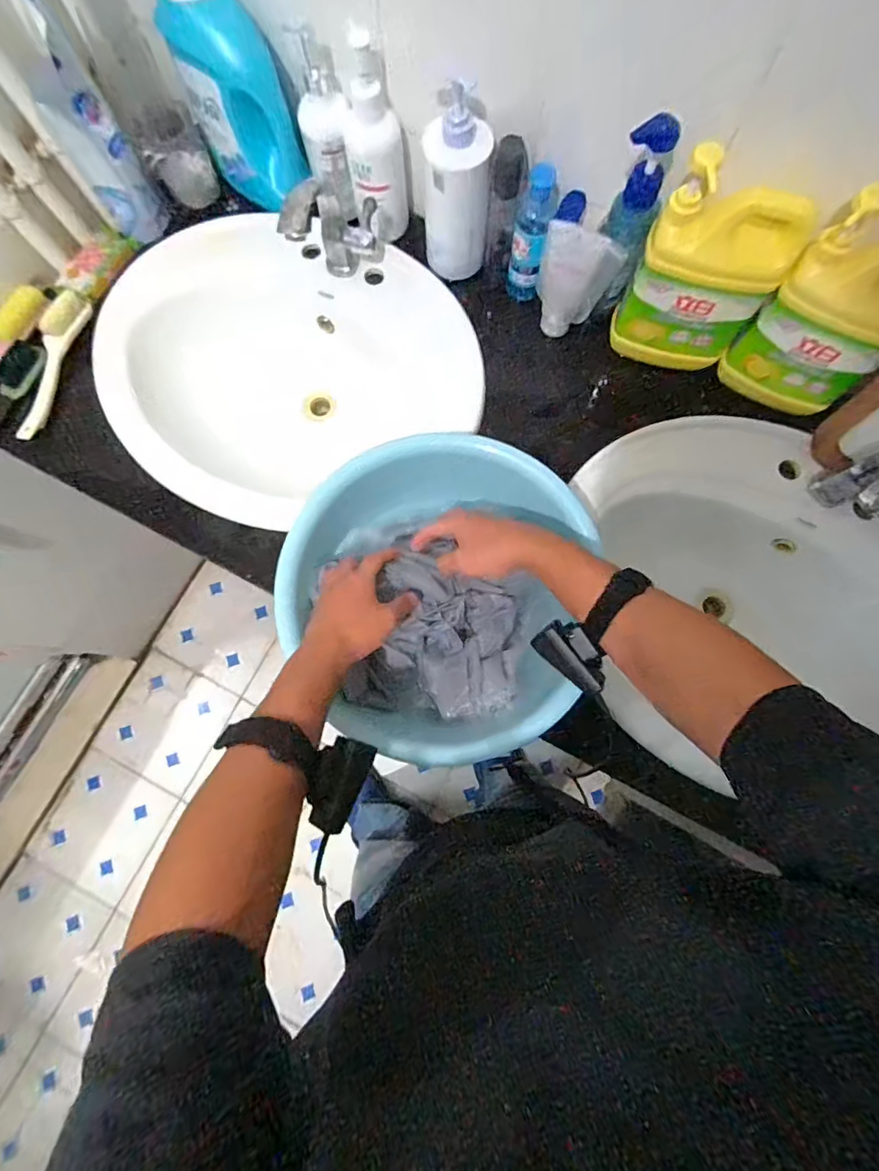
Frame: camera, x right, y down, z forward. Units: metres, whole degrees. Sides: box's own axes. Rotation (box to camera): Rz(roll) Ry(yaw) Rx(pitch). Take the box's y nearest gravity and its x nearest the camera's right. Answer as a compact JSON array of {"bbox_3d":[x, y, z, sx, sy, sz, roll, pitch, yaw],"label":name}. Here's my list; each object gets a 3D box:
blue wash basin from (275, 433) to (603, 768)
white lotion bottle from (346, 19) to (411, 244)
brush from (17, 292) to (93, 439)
[{"bbox_3d":[-0.008,0.010,0.554,0.296,0.100,0.318,0,78,1],"label":"blue wash basin"},{"bbox_3d":[-0.079,-0.549,0.629,0.072,0.208,0.065,-6,78,0],"label":"white lotion bottle"},{"bbox_3d":[-0.526,-0.301,0.674,0.032,0.033,0.216,12,79,3],"label":"brush"}]

